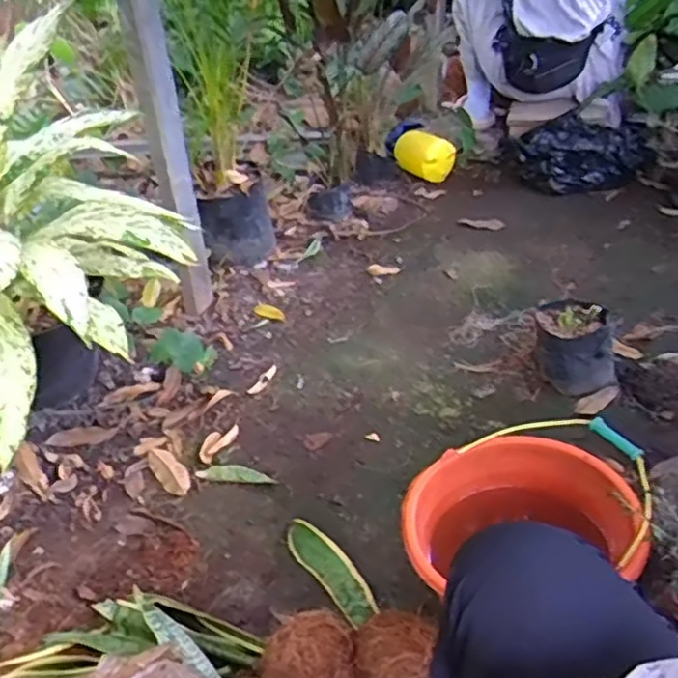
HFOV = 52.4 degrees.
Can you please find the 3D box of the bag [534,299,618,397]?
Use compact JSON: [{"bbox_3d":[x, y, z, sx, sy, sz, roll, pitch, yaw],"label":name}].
[{"bbox_3d":[0.442,0.011,1.291,0.152,0.132,0.139,8,39,21],"label":"bag"}]

